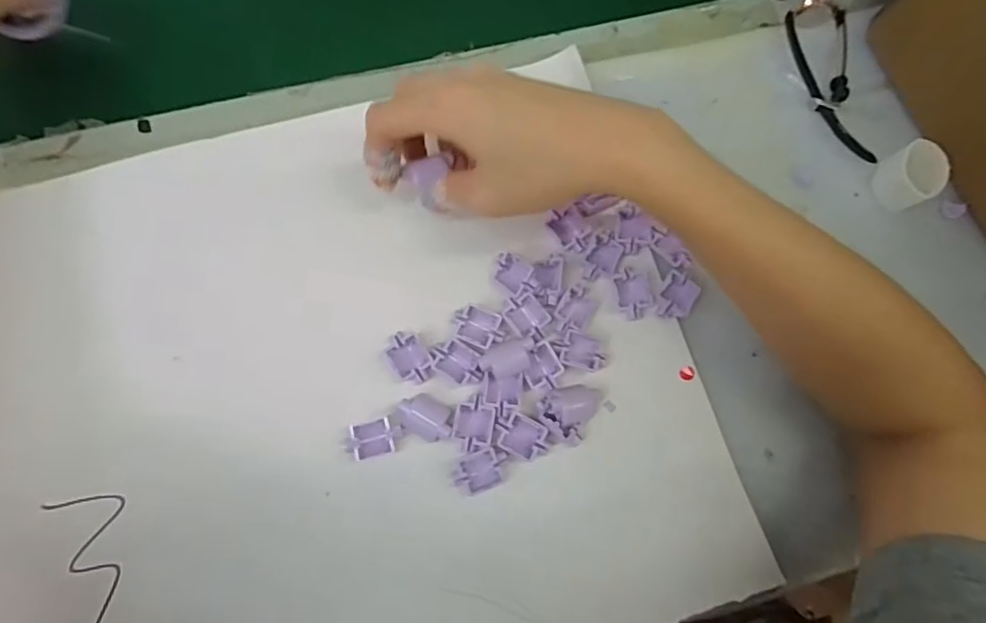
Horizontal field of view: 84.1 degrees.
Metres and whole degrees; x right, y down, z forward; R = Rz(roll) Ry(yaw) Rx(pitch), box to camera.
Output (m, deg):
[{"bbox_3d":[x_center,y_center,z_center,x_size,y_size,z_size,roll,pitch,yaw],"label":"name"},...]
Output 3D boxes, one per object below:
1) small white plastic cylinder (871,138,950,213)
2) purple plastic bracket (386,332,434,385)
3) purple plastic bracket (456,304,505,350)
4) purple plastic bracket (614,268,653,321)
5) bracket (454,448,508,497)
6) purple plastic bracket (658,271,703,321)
[{"bbox_3d":[0.232,-0.074,0.307,0.024,0.031,0.030,-27,80,-7],"label":"small white plastic cylinder"},{"bbox_3d":[-0.044,0.025,0.286,0.018,0.007,0.028,-30,80,-7],"label":"purple plastic bracket"},{"bbox_3d":[-0.007,0.008,0.289,0.024,0.004,0.019,21,78,3],"label":"purple plastic bracket"},{"bbox_3d":[0.076,-0.009,0.297,0.018,0.005,0.027,-8,78,-3],"label":"purple plastic bracket"},{"bbox_3d":[-0.006,0.080,0.272,0.027,0.004,0.019,-22,79,-6],"label":"bracket"},{"bbox_3d":[0.100,-0.007,0.296,0.019,0.010,0.025,31,79,5],"label":"purple plastic bracket"}]

